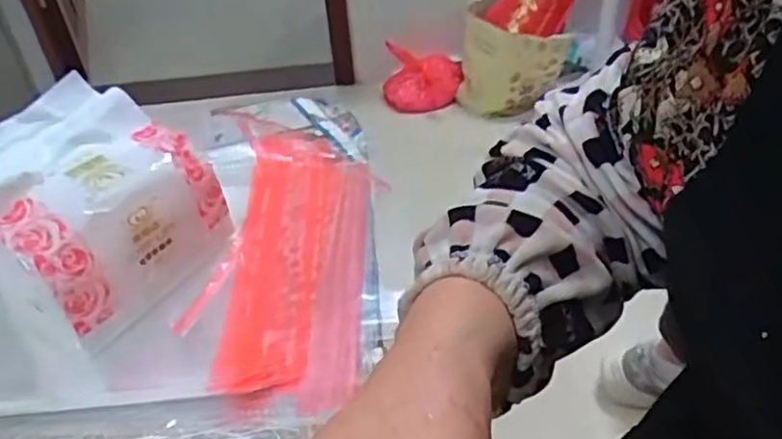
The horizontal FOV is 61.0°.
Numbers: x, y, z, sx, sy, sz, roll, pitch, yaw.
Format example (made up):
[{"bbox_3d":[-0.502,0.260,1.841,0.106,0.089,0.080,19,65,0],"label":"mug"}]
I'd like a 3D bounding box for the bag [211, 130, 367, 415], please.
[{"bbox_3d":[-0.063,0.014,0.468,0.088,0.030,0.263,-5,42,2],"label":"bag"}]

